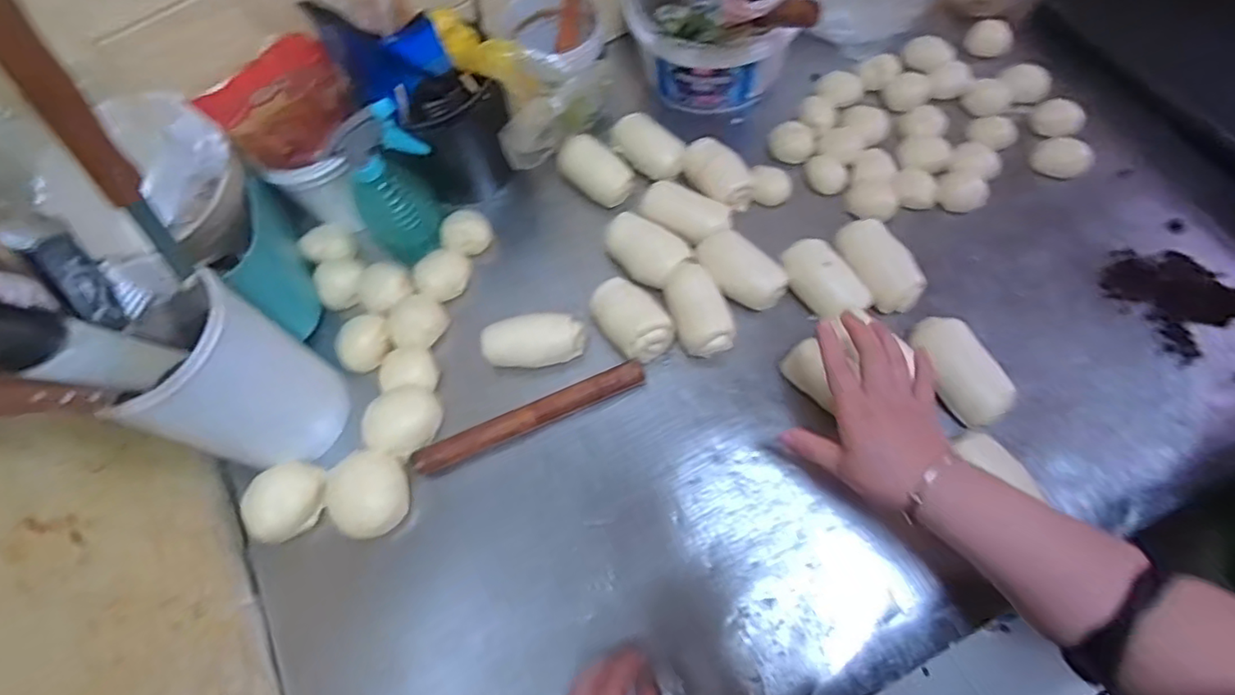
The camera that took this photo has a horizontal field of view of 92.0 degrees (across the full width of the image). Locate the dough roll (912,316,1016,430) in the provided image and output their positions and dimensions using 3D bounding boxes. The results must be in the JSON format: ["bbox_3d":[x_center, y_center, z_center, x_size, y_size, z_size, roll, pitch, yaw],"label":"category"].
[{"bbox_3d":[0.332,0.020,0.578,0.052,0.031,0.108,-24,68,-5],"label":"dough roll"}]

